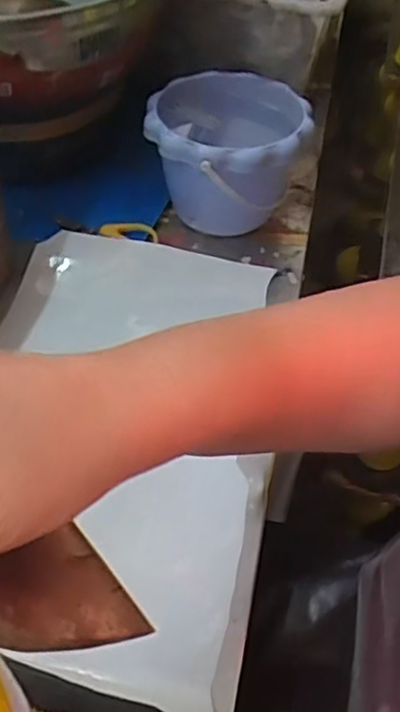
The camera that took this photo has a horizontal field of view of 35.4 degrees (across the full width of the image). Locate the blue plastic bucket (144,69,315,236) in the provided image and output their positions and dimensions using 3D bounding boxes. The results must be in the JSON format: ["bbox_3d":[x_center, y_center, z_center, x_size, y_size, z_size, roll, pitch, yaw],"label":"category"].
[{"bbox_3d":[0.027,-0.198,0.630,0.142,0.114,0.156,3,49,-3],"label":"blue plastic bucket"}]

